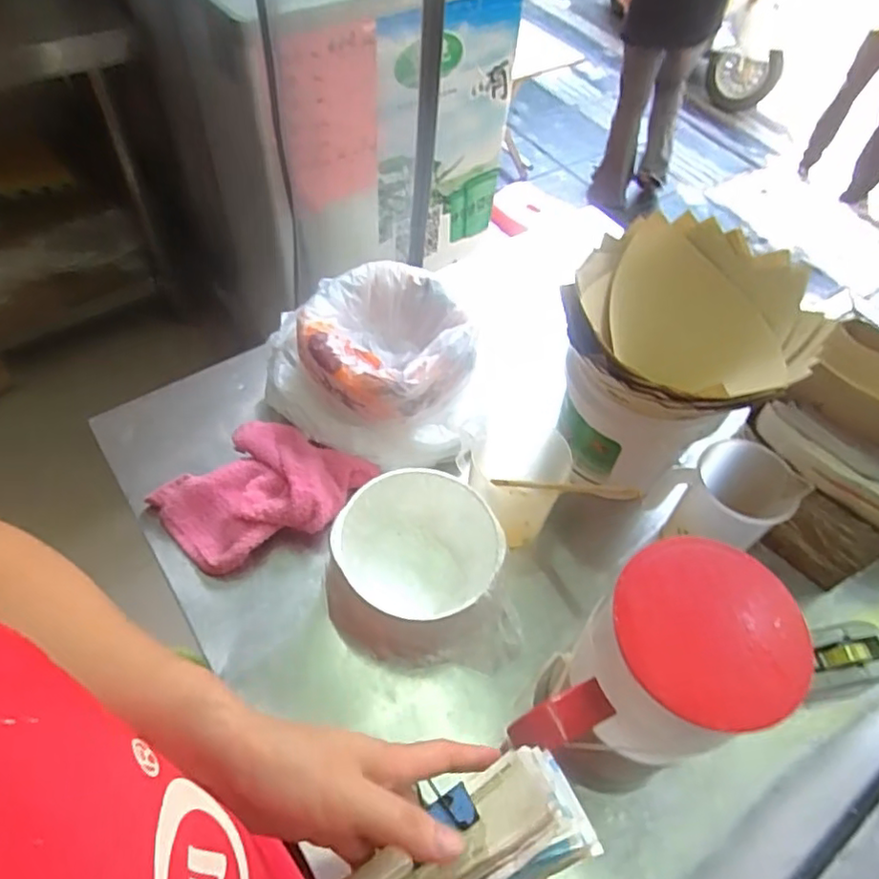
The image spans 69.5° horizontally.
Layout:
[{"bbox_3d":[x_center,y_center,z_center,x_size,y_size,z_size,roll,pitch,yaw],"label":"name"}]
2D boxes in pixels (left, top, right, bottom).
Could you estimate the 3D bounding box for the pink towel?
[{"bbox_3d":[-0.185,0.053,0.664,0.190,0.048,0.147,-37,65,-26],"label":"pink towel"}]

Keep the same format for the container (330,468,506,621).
[{"bbox_3d":[-0.019,0.102,0.622,0.162,0.098,0.120,-13,57,-13],"label":"container"}]

